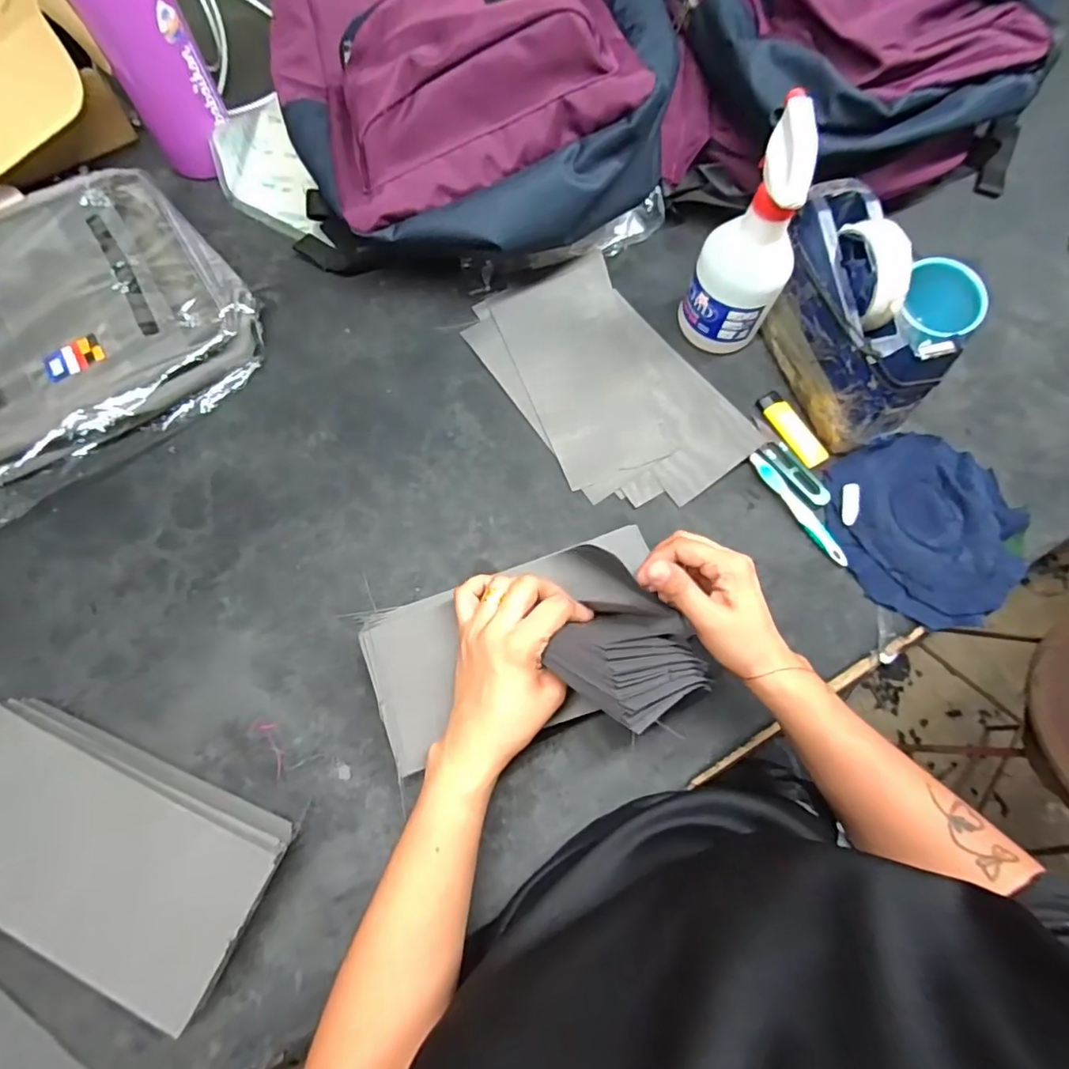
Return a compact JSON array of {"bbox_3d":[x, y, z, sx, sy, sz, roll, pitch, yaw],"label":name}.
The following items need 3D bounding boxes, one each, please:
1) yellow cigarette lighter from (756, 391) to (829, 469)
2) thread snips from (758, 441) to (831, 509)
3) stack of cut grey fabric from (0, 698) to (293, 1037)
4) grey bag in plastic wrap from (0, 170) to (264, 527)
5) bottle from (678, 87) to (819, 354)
[{"bbox_3d":[0.240,-0.099,0.511,0.021,0.011,0.080,-27,74,-11],"label":"yellow cigarette lighter"},{"bbox_3d":[0.237,-0.055,0.501,0.030,0.006,0.073,-31,75,-12],"label":"thread snips"},{"bbox_3d":[-0.287,0.208,0.370,0.225,0.055,0.105,24,72,6],"label":"stack of cut grey fabric"},{"bbox_3d":[-0.412,-0.183,0.496,0.278,0.061,0.249,-37,76,-13],"label":"grey bag in plastic wrap"},{"bbox_3d":[0.186,-0.245,0.467,0.079,0.182,0.078,25,72,7],"label":"bottle"}]

